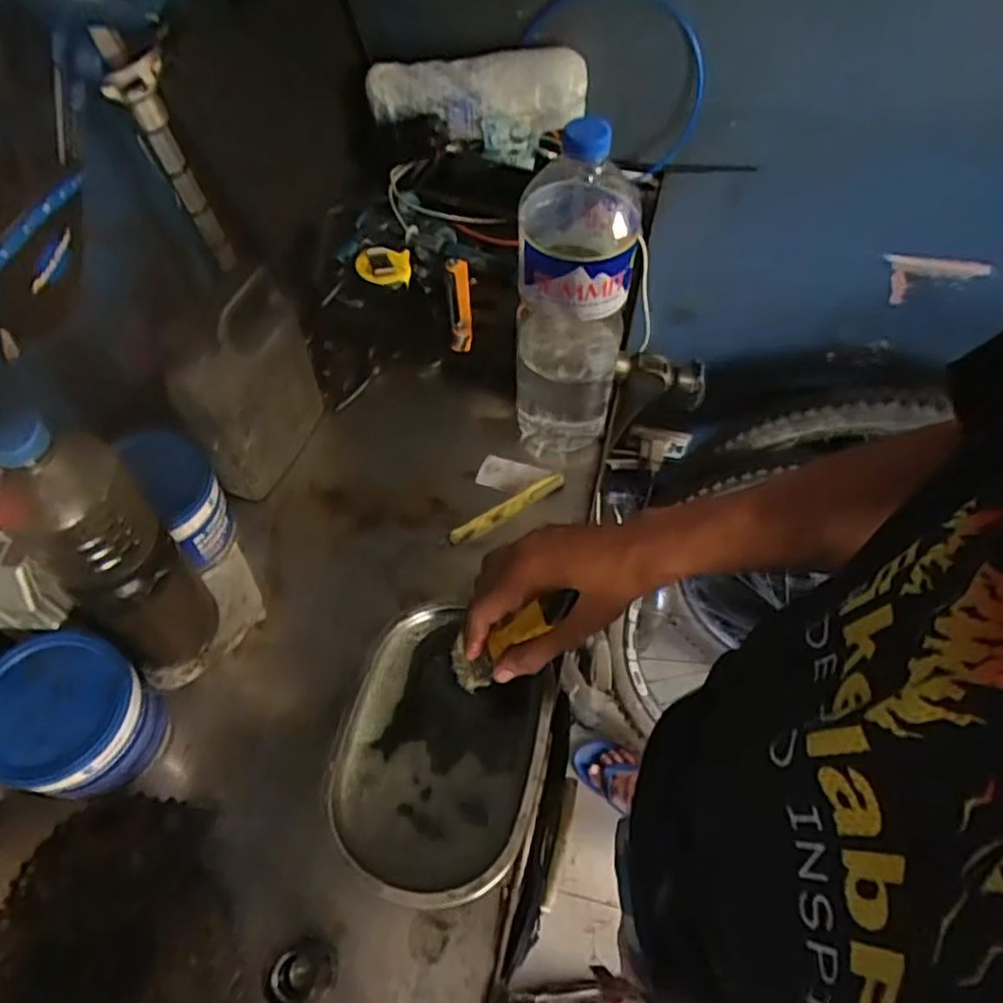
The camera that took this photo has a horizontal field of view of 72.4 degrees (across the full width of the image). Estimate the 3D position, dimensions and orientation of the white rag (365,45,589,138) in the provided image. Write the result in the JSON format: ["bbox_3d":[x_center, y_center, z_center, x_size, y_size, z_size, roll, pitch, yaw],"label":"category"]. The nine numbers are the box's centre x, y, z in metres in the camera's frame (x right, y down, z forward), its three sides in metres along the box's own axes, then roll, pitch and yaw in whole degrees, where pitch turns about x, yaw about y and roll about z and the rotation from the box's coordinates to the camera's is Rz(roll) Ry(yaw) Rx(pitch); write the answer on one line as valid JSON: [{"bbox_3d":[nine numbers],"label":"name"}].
[{"bbox_3d":[-0.027,-0.472,0.799,0.251,0.073,0.062,1,59,0],"label":"white rag"}]

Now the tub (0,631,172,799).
[{"bbox_3d":[-0.307,0.158,0.496,0.096,0.093,0.099,0,59,-1],"label":"tub"}]

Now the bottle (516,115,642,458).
[{"bbox_3d":[0.060,-0.158,0.580,0.094,0.313,0.098,6,59,3],"label":"bottle"}]

